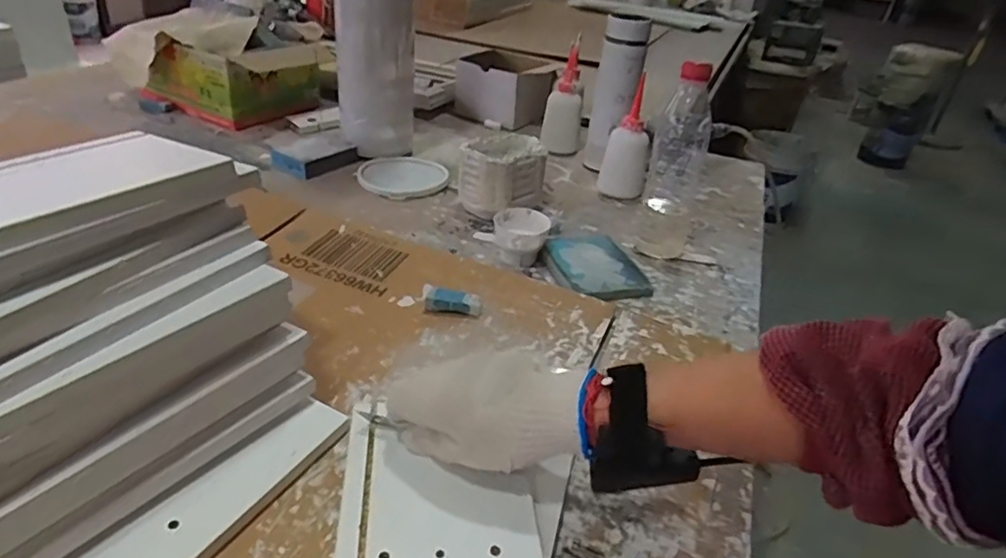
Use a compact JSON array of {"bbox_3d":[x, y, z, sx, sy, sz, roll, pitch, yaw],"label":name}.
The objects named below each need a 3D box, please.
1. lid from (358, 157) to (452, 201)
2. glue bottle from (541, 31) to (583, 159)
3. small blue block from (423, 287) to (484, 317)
[{"bbox_3d":[-0.140,-0.146,0.850,0.123,0.015,0.131,5,32,-3],"label":"lid"},{"bbox_3d":[0.106,-0.298,1.008,0.064,0.151,0.070,9,32,5],"label":"glue bottle"},{"bbox_3d":[-0.047,0.021,0.588,0.053,0.017,0.022,6,32,0],"label":"small blue block"}]

